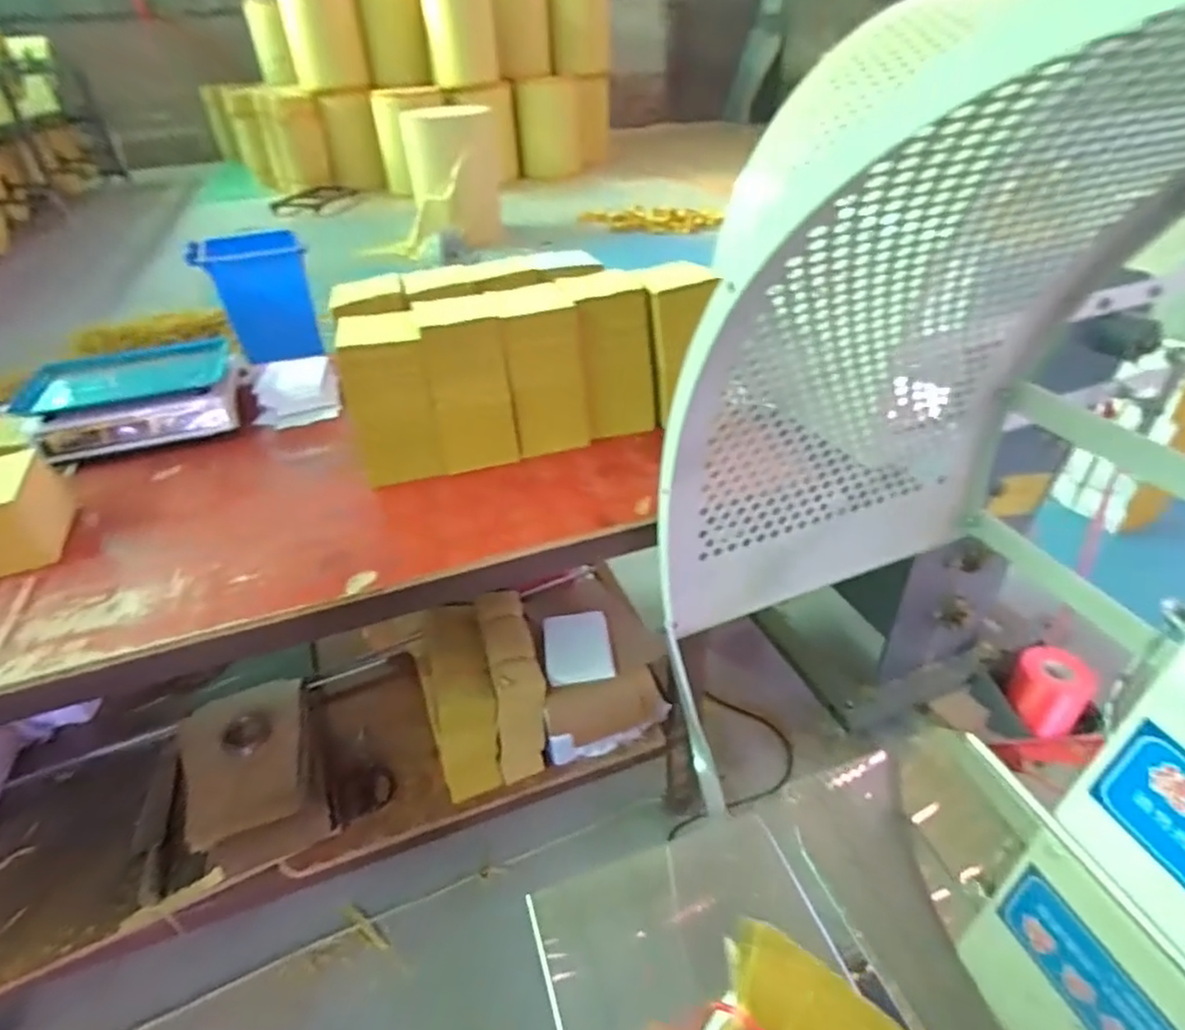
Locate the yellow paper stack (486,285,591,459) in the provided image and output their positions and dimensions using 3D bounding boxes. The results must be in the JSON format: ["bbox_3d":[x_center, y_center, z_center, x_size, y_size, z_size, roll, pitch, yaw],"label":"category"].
[{"bbox_3d":[-0.087,-0.237,1.062,0.120,0.235,0.158,-13,38,-13],"label":"yellow paper stack"}]

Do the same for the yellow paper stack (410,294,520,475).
[{"bbox_3d":[-0.196,-0.203,1.026,0.114,0.236,0.126,-13,38,-13],"label":"yellow paper stack"}]

